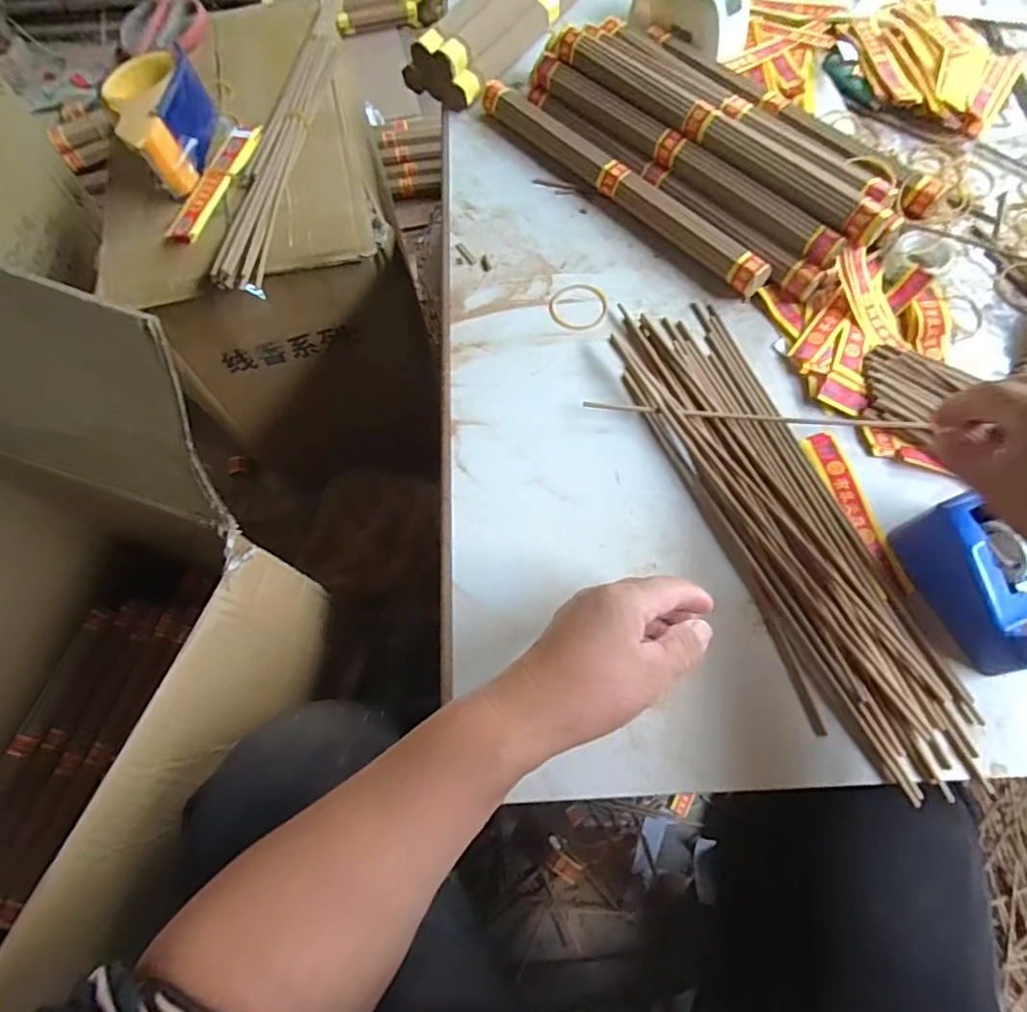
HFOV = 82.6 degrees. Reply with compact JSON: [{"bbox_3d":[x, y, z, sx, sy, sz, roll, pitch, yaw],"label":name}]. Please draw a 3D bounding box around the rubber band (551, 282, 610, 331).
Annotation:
[{"bbox_3d":[0.052,-0.161,0.466,0.046,0.004,0.047,-1,66,2],"label":"rubber band"}]

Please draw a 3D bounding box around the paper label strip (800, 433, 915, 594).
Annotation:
[{"bbox_3d":[0.230,0.002,0.391,0.022,0.004,0.116,-17,69,-4],"label":"paper label strip"}]

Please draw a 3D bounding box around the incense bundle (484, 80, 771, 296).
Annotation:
[{"bbox_3d":[0.087,-0.277,0.497,0.034,0.030,0.310,-39,70,-14],"label":"incense bundle"}]

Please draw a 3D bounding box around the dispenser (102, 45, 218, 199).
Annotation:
[{"bbox_3d":[-0.340,-0.374,0.565,0.072,0.060,0.143,-7,66,0],"label":"dispenser"}]

